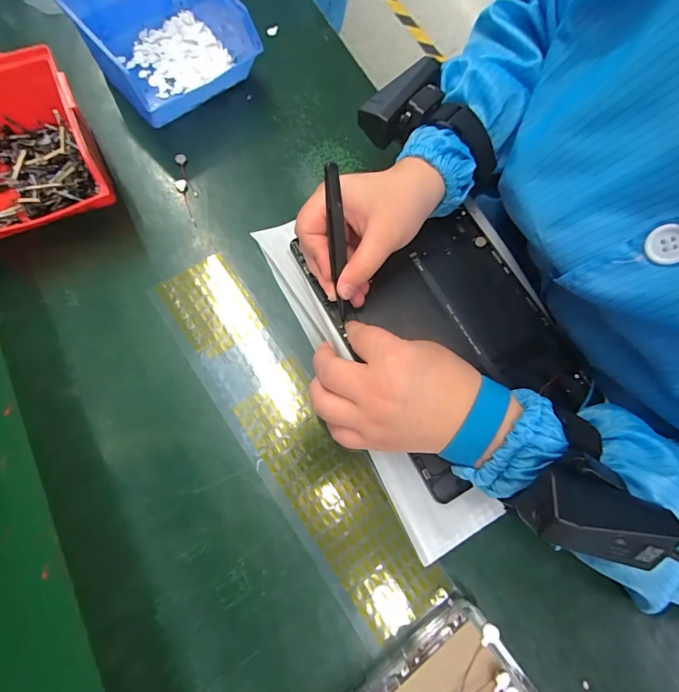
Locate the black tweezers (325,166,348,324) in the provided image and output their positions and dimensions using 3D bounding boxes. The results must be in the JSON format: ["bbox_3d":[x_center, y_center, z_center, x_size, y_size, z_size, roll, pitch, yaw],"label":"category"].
[{"bbox_3d":[0.000,-0.070,0.283,0.009,0.117,0.008,-11,36,-5],"label":"black tweezers"}]

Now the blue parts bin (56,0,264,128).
[{"bbox_3d":[-0.161,-0.282,0.363,0.129,0.065,0.128,-34,77,-11],"label":"blue parts bin"}]

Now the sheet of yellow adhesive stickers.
[{"bbox_3d":[-0.038,0.058,0.288,0.068,0.006,0.302,-33,77,-11],"label":"sheet of yellow adhesive stickers"}]

